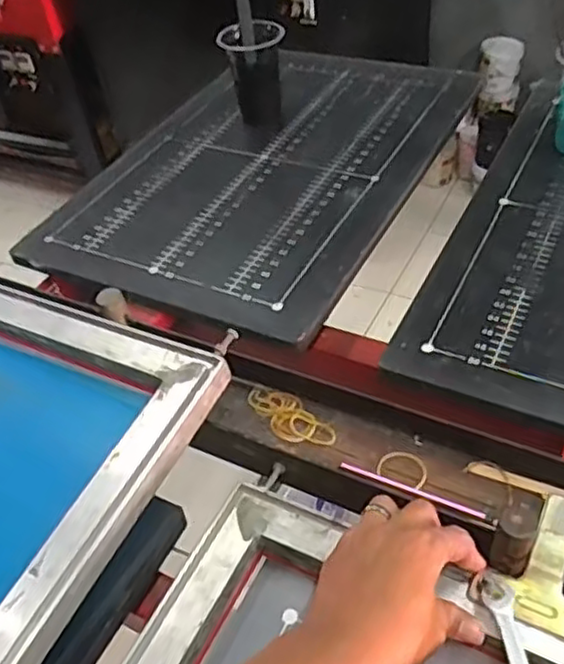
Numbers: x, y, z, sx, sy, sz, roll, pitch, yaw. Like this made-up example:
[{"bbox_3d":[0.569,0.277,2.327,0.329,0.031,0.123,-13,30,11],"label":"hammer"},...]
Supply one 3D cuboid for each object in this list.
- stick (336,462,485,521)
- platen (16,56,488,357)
[{"bbox_3d":[0.099,0.121,0.532,0.114,0.004,0.008,16,49,23],"label":"stick"},{"bbox_3d":[-0.010,-0.228,0.918,0.387,0.025,0.588,17,49,23],"label":"platen"}]

